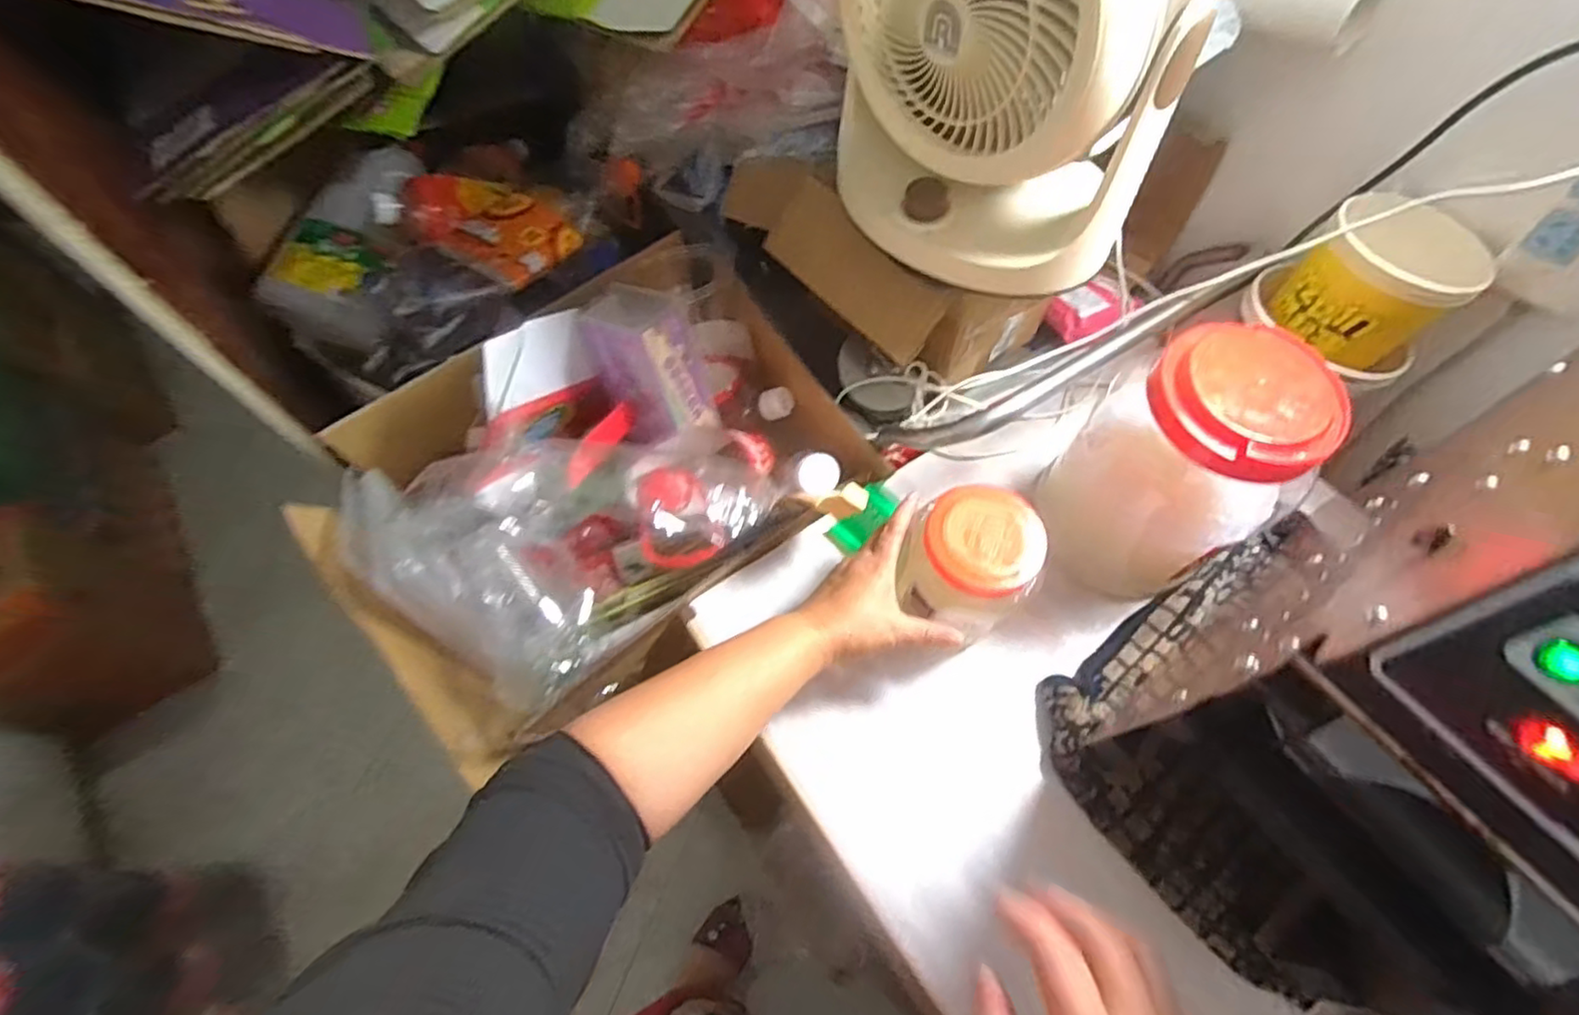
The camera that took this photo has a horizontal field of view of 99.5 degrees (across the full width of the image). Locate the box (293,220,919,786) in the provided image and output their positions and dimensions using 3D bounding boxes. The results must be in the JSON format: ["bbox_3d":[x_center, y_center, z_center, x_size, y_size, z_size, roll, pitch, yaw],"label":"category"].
[{"bbox_3d":[-0.157,-0.027,0.625,0.433,0.213,0.329,-37,70,-18],"label":"box"}]

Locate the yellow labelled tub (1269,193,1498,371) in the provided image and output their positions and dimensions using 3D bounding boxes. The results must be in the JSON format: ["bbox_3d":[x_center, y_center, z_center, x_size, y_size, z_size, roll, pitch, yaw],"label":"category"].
[{"bbox_3d":[0.493,-0.191,0.564,0.102,0.096,0.109,1,64,-2],"label":"yellow labelled tub"}]

